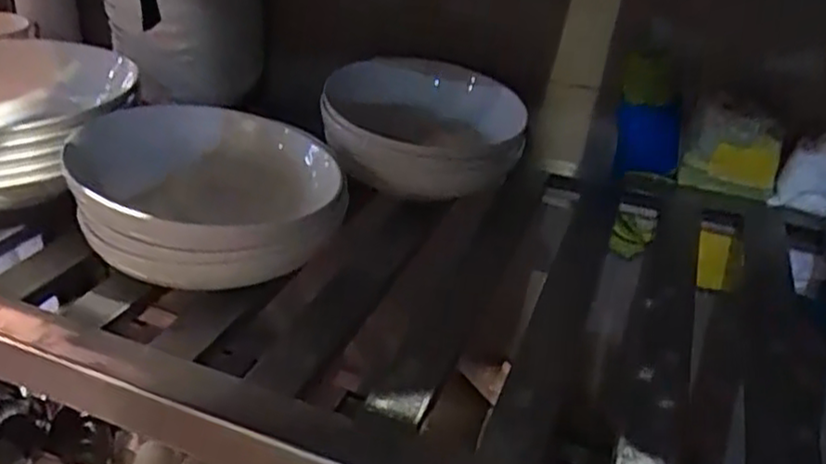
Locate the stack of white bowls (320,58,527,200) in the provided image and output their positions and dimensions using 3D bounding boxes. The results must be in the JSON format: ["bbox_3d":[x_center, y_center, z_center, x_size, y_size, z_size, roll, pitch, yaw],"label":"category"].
[{"bbox_3d":[0.009,-0.105,0.708,0.199,0.075,0.194,4,30,-1],"label":"stack of white bowls"}]

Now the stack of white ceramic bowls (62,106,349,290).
[{"bbox_3d":[-0.166,-0.033,0.577,0.217,0.066,0.205,6,30,3],"label":"stack of white ceramic bowls"}]

